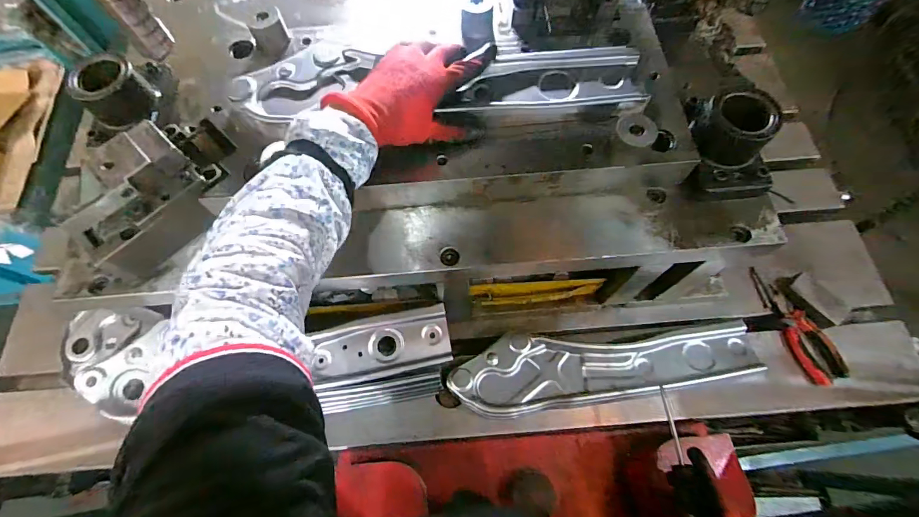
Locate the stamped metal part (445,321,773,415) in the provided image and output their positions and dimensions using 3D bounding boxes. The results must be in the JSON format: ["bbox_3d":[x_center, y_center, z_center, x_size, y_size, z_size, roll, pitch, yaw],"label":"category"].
[{"bbox_3d":[0.215,0.150,0.620,0.456,0.038,0.113,-10,67,-3],"label":"stamped metal part"}]

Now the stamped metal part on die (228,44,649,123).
[{"bbox_3d":[-0.022,-0.196,0.465,0.444,0.023,0.105,-1,67,0],"label":"stamped metal part on die"}]

